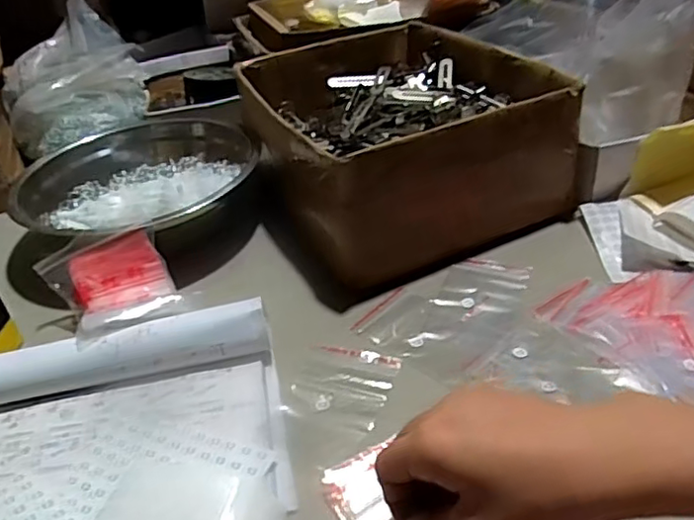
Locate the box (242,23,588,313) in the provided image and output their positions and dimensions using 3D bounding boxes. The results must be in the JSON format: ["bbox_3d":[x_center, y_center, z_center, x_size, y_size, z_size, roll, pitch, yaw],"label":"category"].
[{"bbox_3d":[0.052,-0.135,0.661,0.265,0.125,0.312,-17,35,-14],"label":"box"}]

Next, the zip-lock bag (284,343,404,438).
[{"bbox_3d":[-0.004,0.093,0.454,0.071,0.005,0.076,7,37,20],"label":"zip-lock bag"}]

